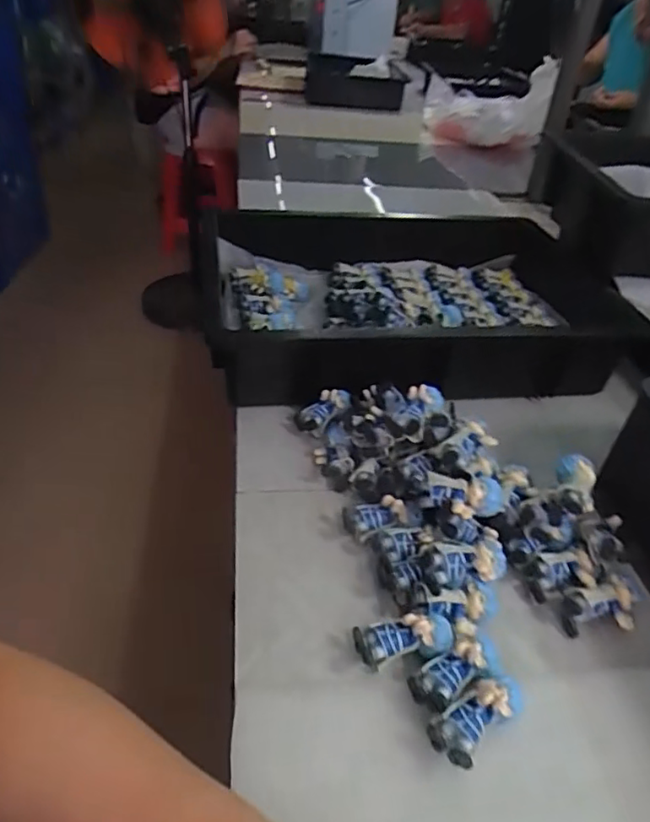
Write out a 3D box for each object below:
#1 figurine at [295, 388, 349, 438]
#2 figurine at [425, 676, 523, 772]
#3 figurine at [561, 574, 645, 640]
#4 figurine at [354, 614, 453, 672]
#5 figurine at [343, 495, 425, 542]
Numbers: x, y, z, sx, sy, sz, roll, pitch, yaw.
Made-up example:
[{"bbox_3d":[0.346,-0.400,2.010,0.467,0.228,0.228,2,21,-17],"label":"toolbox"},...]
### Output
[{"bbox_3d":[-0.001,0.000,0.548,0.060,0.025,0.023,-36,53,-24],"label":"figurine"},{"bbox_3d":[0.088,0.176,0.334,0.059,0.031,0.027,-22,46,-32],"label":"figurine"},{"bbox_3d":[0.193,0.136,0.403,0.059,0.021,0.030,-18,42,-8],"label":"figurine"},{"bbox_3d":[0.050,0.142,0.368,0.060,0.022,0.024,-10,39,-2],"label":"figurine"},{"bbox_3d":[0.044,0.081,0.446,0.059,0.018,0.025,-11,37,9],"label":"figurine"}]

